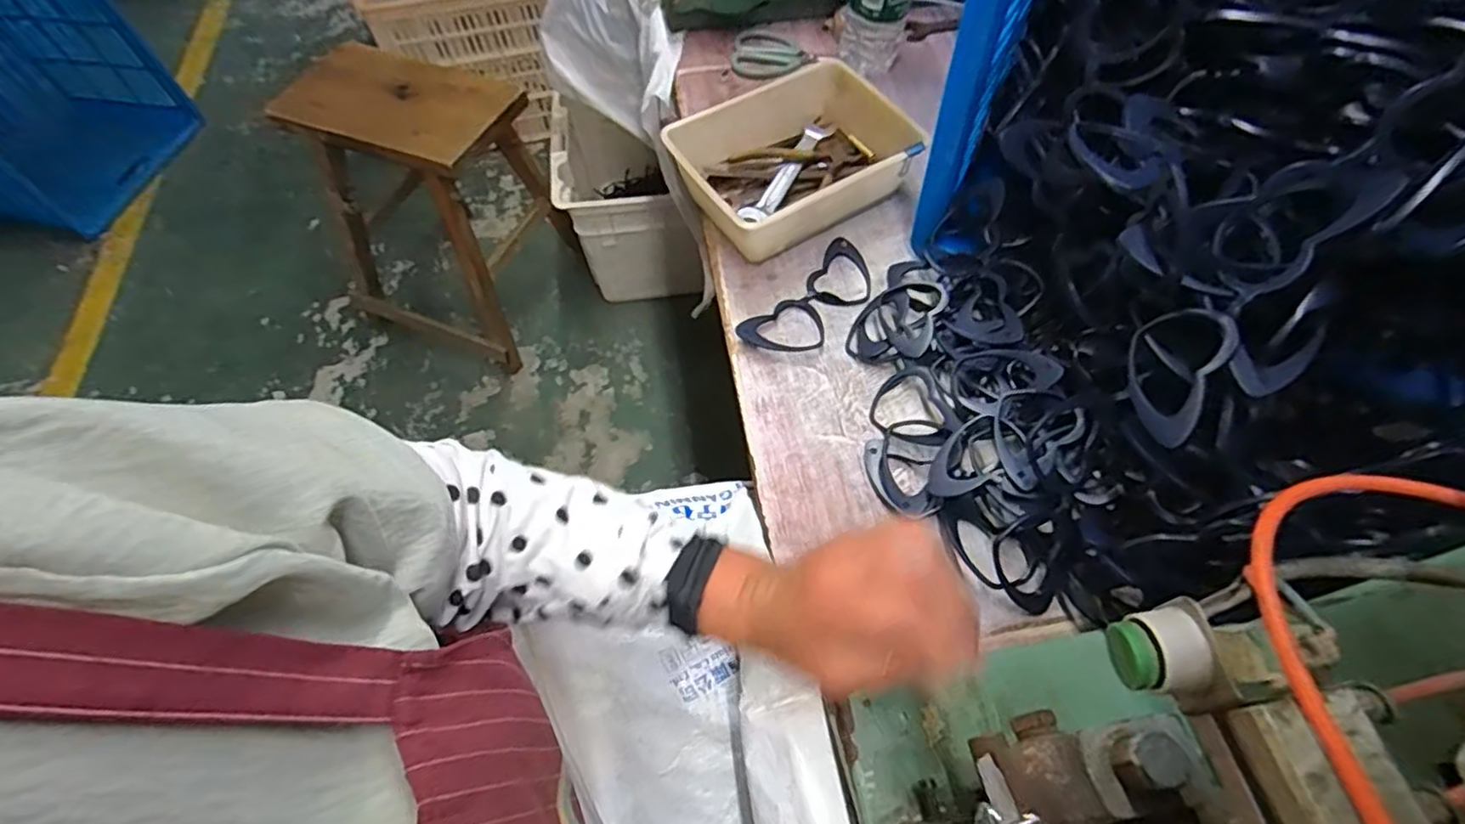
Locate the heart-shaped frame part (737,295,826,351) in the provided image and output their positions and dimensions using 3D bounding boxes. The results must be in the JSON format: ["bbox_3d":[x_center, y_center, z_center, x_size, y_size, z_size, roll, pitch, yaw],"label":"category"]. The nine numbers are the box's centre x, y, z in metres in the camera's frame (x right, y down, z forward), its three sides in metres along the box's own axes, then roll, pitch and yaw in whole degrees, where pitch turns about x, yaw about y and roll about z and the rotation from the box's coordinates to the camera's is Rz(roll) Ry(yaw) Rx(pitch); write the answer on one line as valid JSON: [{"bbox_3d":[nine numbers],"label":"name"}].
[{"bbox_3d":[0.041,-0.072,0.559,0.074,0.015,0.053,-15,60,-8],"label":"heart-shaped frame part"}]

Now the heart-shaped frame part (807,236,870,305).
[{"bbox_3d":[0.103,-0.125,0.596,0.054,0.008,0.073,27,64,16],"label":"heart-shaped frame part"}]

